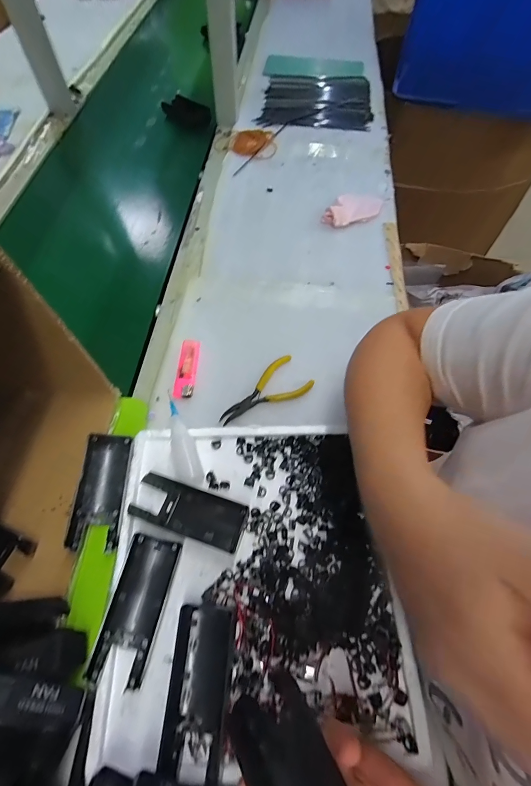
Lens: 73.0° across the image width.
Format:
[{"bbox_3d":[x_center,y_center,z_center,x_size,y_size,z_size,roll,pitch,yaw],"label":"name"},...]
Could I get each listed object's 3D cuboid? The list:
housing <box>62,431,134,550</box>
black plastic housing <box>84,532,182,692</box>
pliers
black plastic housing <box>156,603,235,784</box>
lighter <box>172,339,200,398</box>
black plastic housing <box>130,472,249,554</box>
[{"bbox_3d":[-0.160,0.093,0.348,0.045,0.028,0.103,-2,61,-1],"label":"housing"},{"bbox_3d":[-0.109,0.176,0.300,0.044,0.028,0.104,11,62,6],"label":"black plastic housing"},{"bbox_3d":[-0.003,0.001,0.429,0.114,0.012,0.055,-33,66,-17],"label":"pliers"},{"bbox_3d":[-0.052,0.227,0.281,0.044,0.011,0.104,2,61,1],"label":"black plastic housing"},{"bbox_3d":[-0.096,-0.031,0.440,0.023,0.011,0.082,1,61,1],"label":"lighter"},{"bbox_3d":[-0.072,0.112,0.342,0.103,0.025,0.043,16,62,9],"label":"black plastic housing"}]

